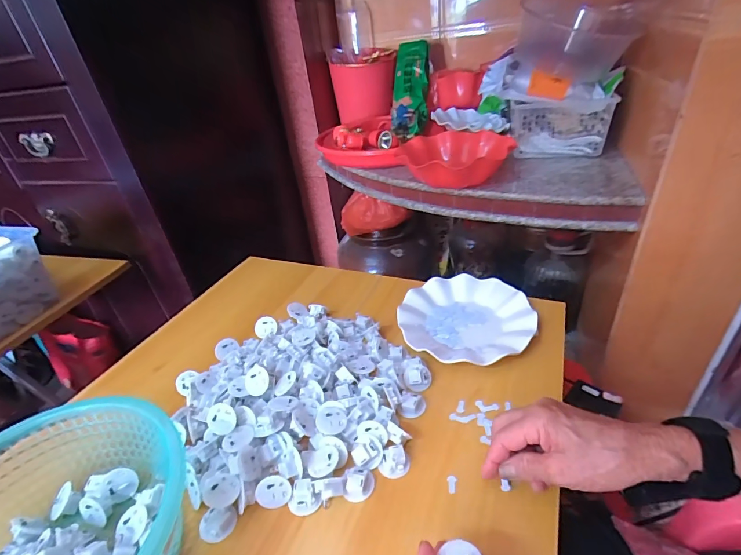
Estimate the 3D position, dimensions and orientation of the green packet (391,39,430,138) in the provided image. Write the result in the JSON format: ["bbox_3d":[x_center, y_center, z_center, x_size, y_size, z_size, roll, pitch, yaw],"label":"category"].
[{"bbox_3d":[0.105,-0.498,1.010,0.091,0.063,0.286,4,79,16],"label":"green packet"}]

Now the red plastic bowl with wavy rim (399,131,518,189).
[{"bbox_3d":[0.176,-0.242,0.790,0.204,0.062,0.209,-5,34,3],"label":"red plastic bowl with wavy rim"}]

